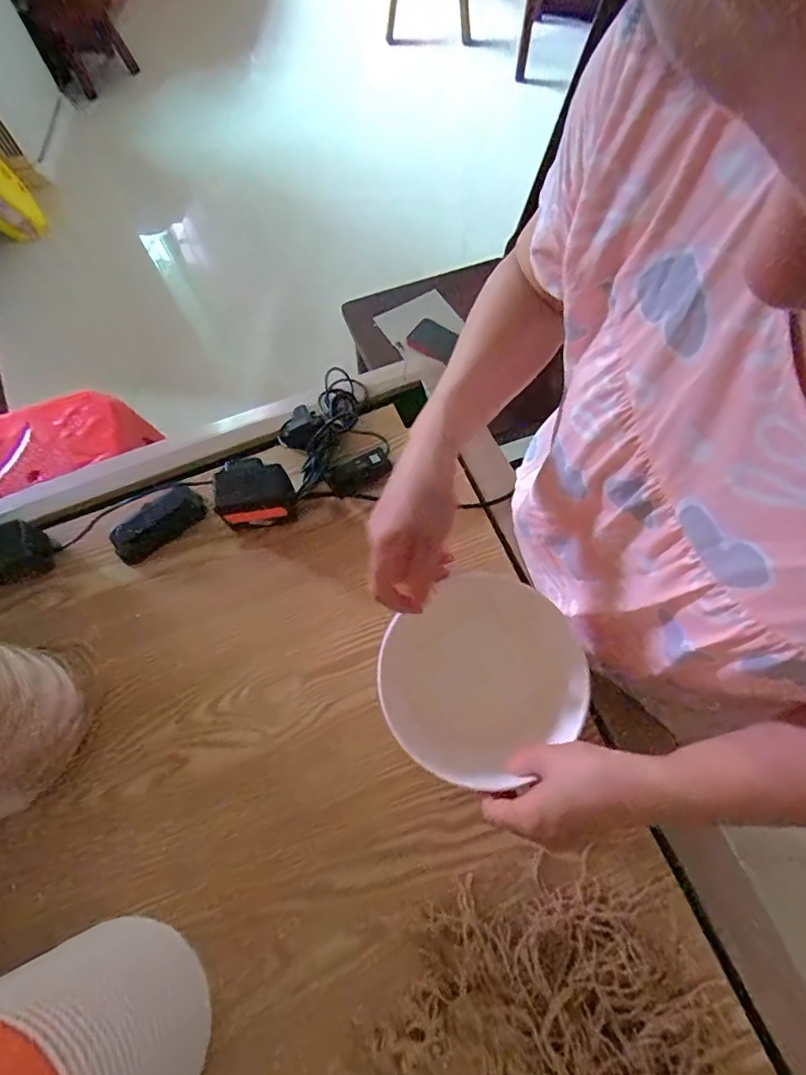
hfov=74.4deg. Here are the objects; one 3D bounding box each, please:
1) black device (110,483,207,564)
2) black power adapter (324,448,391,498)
[{"bbox_3d":[-0.294,-0.017,0.637,0.109,0.022,0.052,-36,70,-13],"label":"black device"},{"bbox_3d":[-0.051,-0.076,0.621,0.077,0.017,0.032,-32,70,-10],"label":"black power adapter"}]

